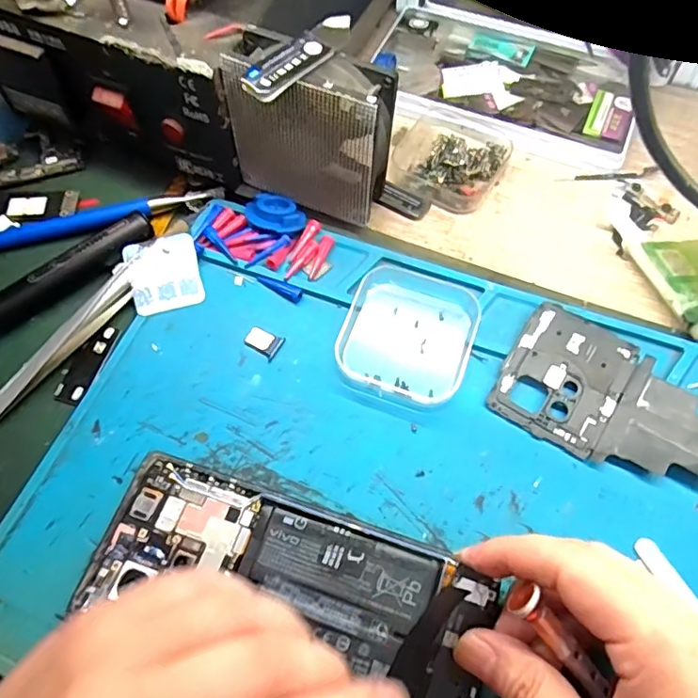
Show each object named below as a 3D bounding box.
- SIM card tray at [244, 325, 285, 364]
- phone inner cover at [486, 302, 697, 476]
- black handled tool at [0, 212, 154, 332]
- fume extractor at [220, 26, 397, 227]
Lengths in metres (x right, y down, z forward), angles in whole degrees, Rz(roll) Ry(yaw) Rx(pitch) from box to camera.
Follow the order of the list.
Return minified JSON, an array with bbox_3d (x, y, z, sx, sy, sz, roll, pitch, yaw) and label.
[{"bbox_3d":[-0.044,-0.003,0.278,0.018,0.004,0.013,26,67,13],"label":"SIM card tray"},{"bbox_3d":[0.127,0.025,0.259,0.104,0.008,0.064,28,68,14],"label":"phone inner cover"},{"bbox_3d":[-0.158,-0.034,0.285,0.120,0.015,0.018,-36,68,-15],"label":"black handled tool"},{"bbox_3d":[-0.020,-0.109,0.283,0.081,0.083,0.040,24,66,13],"label":"fume extractor"}]

